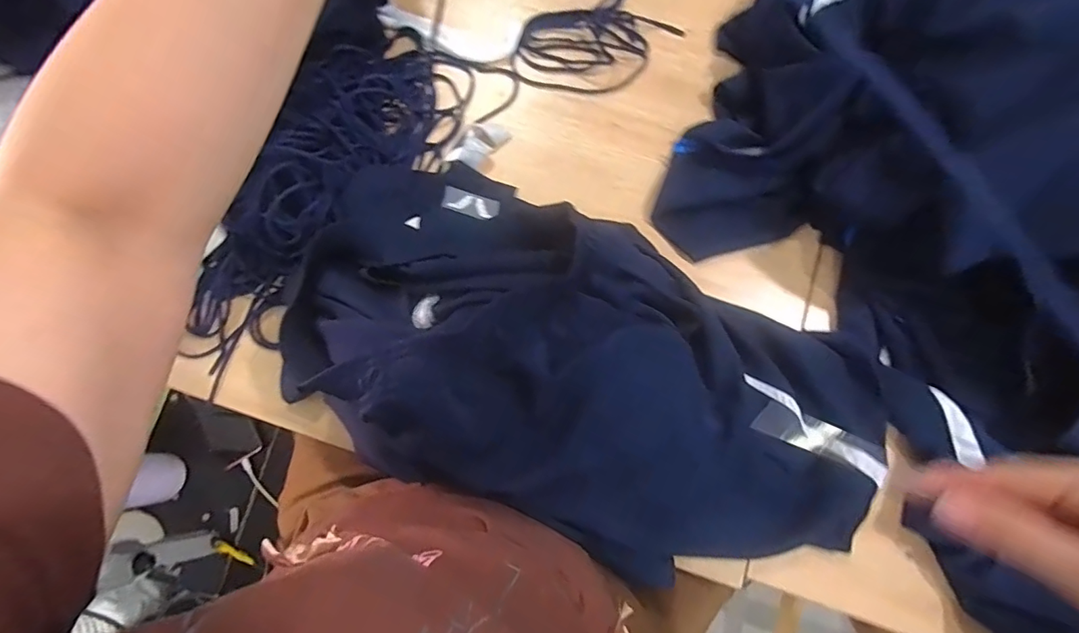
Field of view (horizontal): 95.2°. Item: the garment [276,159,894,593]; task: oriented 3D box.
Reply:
[{"bbox_3d":[0.050,0.042,0.451,0.591,0.144,0.291,24,80,6],"label":"garment"}]

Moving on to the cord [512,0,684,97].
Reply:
[{"bbox_3d":[0.048,-0.358,0.612,0.188,0.012,0.192,-37,80,-6],"label":"cord"}]

